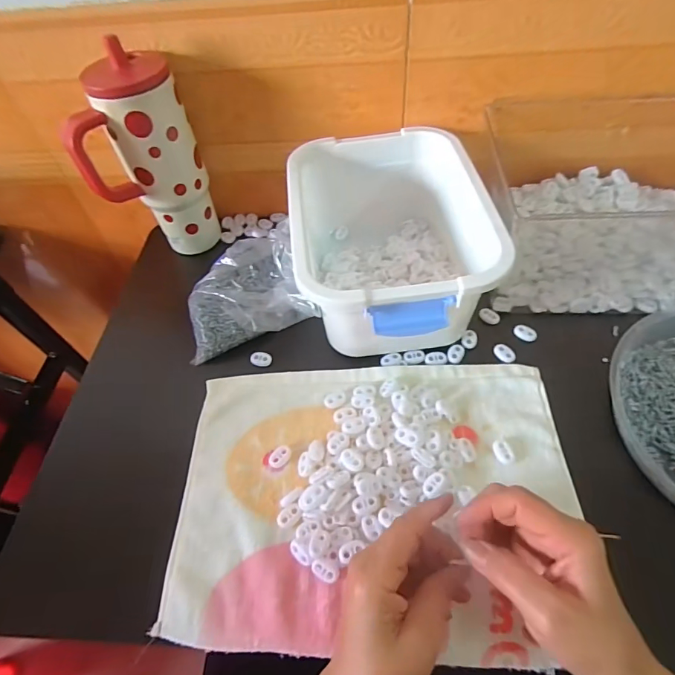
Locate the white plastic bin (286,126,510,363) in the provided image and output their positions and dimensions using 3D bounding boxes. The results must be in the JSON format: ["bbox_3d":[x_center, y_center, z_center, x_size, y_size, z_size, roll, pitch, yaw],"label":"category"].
[{"bbox_3d":[0.049,-0.107,0.445,0.186,0.116,0.249,-7,55,0],"label":"white plastic bin"}]

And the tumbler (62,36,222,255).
[{"bbox_3d":[-0.210,-0.188,0.477,0.110,0.208,0.081,-12,55,-4],"label":"tumbler"}]

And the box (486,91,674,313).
[{"bbox_3d":[0.339,-0.145,0.451,0.335,0.129,0.217,-2,55,3],"label":"box"}]

